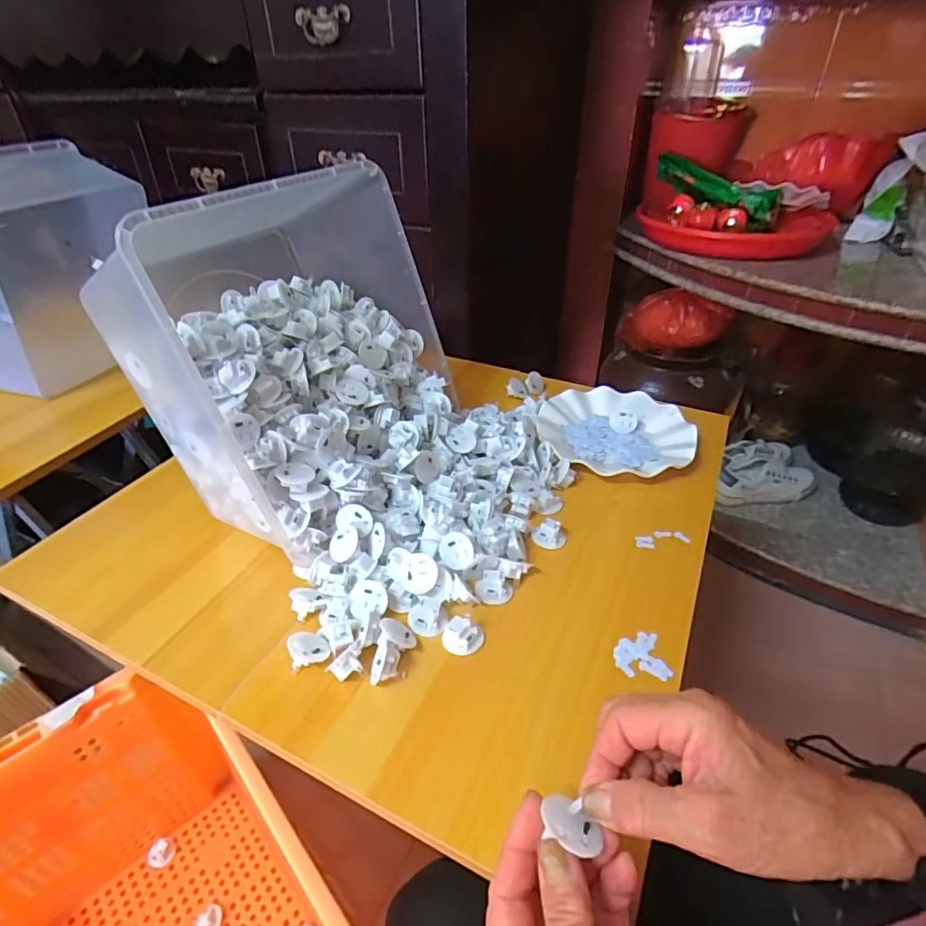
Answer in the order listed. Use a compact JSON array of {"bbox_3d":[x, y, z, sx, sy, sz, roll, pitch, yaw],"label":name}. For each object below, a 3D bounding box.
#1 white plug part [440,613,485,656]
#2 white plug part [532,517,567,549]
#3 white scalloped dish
[{"bbox_3d":[0.001,0.138,0.434,0.028,0.016,0.030,0,37,0],"label":"white plug part"},{"bbox_3d":[0.084,0.068,0.525,0.032,0.020,0.028,4,37,7],"label":"white plug part"},{"bbox_3d":[0.183,-0.040,0.657,0.177,0.021,0.172,0,37,0],"label":"white scalloped dish"}]

